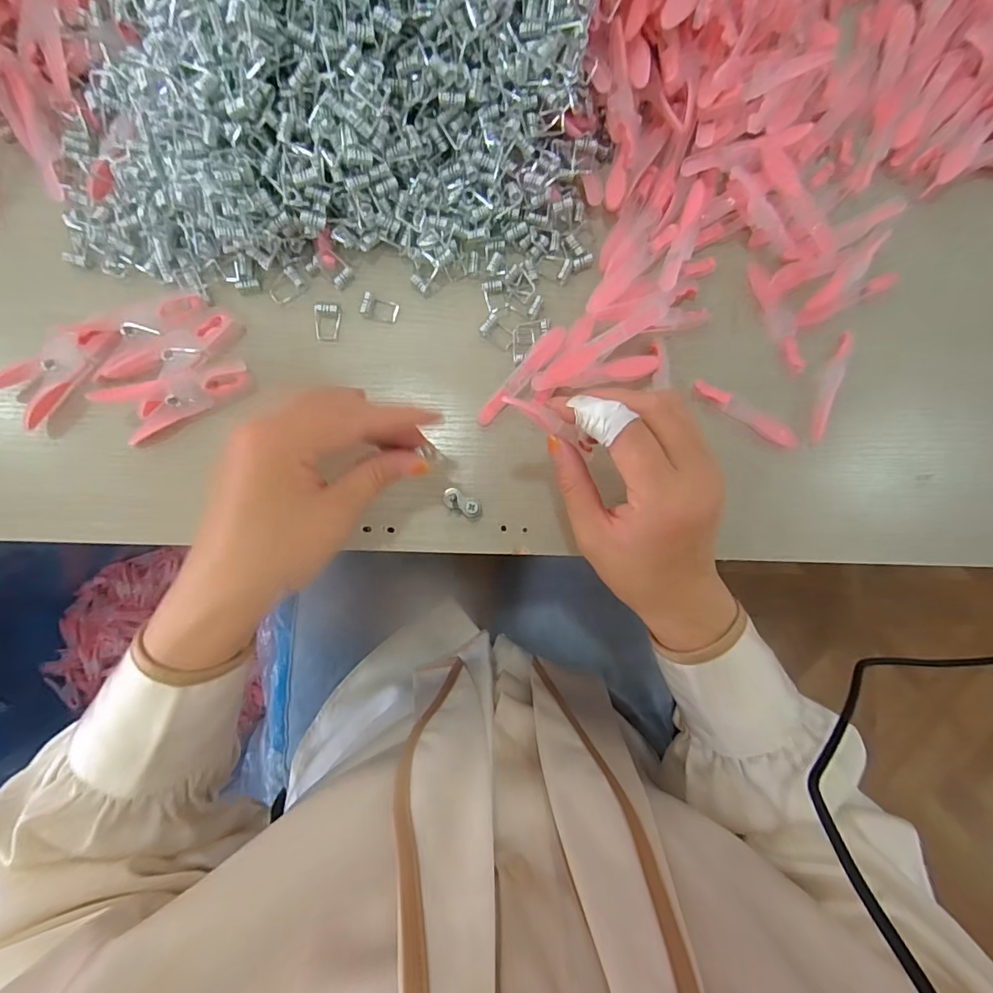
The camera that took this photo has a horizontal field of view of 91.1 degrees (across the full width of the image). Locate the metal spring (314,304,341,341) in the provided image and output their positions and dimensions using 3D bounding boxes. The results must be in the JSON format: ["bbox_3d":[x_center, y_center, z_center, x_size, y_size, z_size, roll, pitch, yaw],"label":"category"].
[{"bbox_3d":[-0.106,-0.109,0.304,0.016,0.007,0.022,0,85,-4],"label":"metal spring"}]

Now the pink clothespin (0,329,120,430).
[{"bbox_3d":[-0.261,-0.078,0.287,0.037,0.010,0.072,43,84,1],"label":"pink clothespin"}]

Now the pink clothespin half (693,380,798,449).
[{"bbox_3d":[0.163,-0.055,0.315,0.076,0.010,0.014,31,83,0],"label":"pink clothespin half"}]

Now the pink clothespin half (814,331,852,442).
[{"bbox_3d":[0.218,-0.074,0.317,0.011,0.008,0.078,22,84,-1],"label":"pink clothespin half"}]

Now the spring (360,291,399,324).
[{"bbox_3d":[-0.074,-0.119,0.308,0.023,0.006,0.014,13,84,-2],"label":"spring"}]

